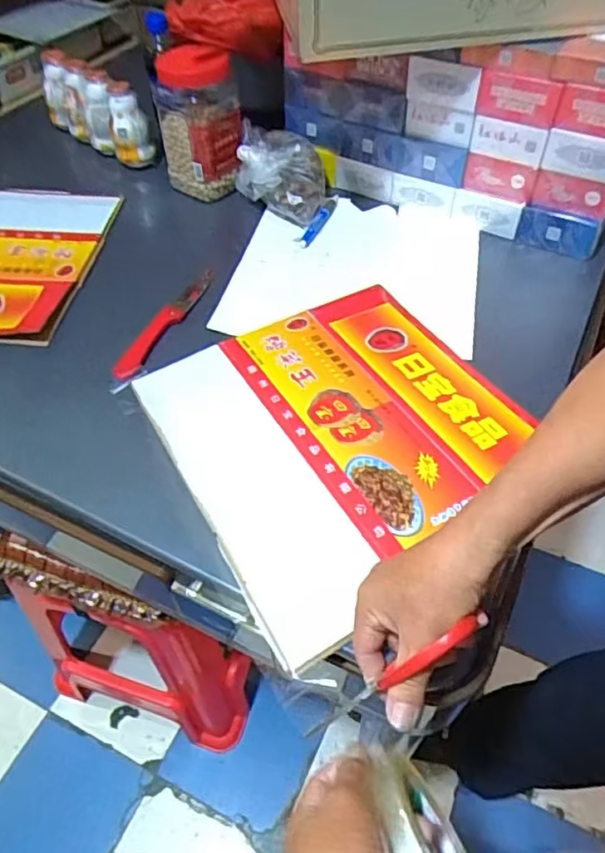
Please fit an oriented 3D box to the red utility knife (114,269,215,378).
[{"bbox_3d":[-0.151,-0.126,0.669,0.033,0.010,0.203,19,54,15],"label":"red utility knife"}]

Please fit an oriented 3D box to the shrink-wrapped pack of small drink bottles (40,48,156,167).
[{"bbox_3d":[-0.326,-0.499,0.919,0.247,0.095,0.059,37,61,26],"label":"shrink-wrapped pack of small drink bottles"}]

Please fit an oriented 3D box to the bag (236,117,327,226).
[{"bbox_3d":[-0.029,-0.353,0.825,0.126,0.074,0.150,-5,52,-3],"label":"bag"}]

